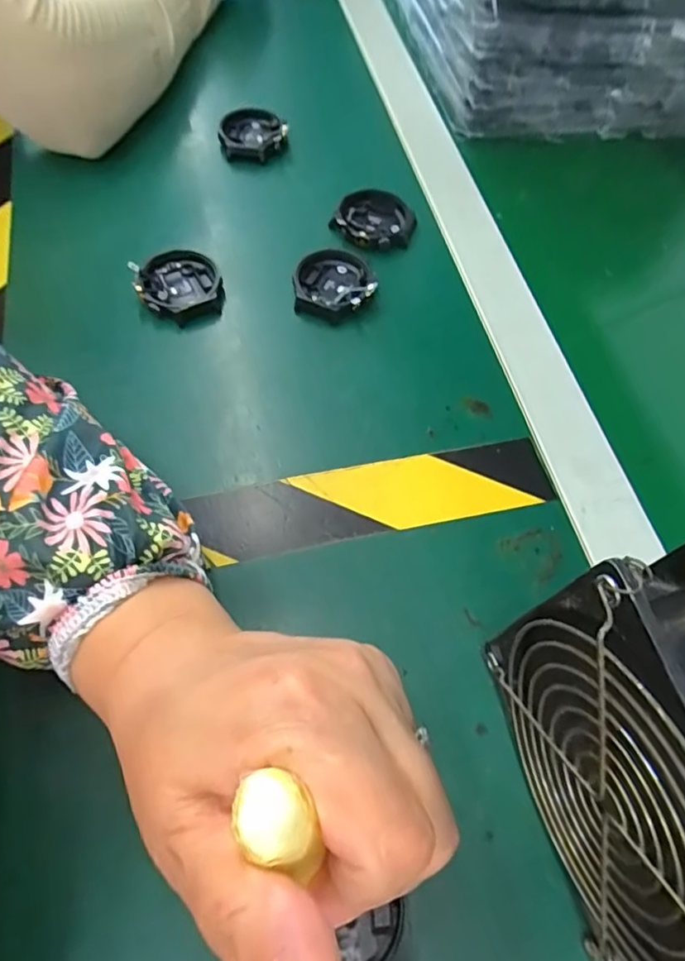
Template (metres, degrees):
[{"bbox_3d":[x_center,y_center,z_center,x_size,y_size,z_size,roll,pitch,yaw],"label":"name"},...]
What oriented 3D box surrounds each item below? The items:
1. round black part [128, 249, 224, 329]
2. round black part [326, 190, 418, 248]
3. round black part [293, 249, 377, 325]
[{"bbox_3d":[-0.100,-0.119,0.336,0.049,0.015,0.053,1,62,-2],"label":"round black part"},{"bbox_3d":[0.023,-0.180,0.375,0.053,0.014,0.053,1,62,-2],"label":"round black part"},{"bbox_3d":[-0.007,-0.124,0.343,0.054,0.010,0.051,1,62,-2],"label":"round black part"}]

